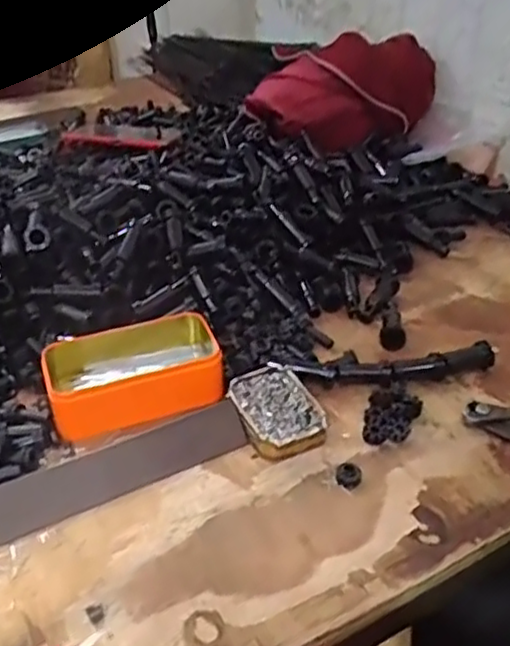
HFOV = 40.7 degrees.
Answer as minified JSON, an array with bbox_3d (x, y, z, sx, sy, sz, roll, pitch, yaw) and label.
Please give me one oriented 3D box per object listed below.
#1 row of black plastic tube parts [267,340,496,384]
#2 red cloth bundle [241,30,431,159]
[{"bbox_3d":[0.117,0.037,0.603,0.197,0.021,0.030,-6,35,-8],"label":"row of black plastic tube parts"},{"bbox_3d":[0.124,-0.321,0.917,0.228,0.094,0.145,-24,41,-30],"label":"red cloth bundle"}]

